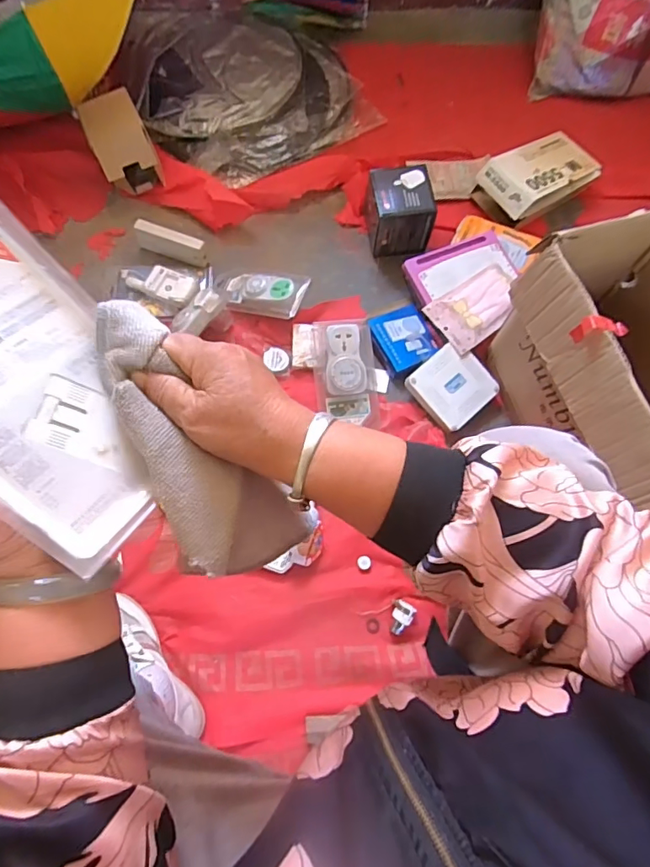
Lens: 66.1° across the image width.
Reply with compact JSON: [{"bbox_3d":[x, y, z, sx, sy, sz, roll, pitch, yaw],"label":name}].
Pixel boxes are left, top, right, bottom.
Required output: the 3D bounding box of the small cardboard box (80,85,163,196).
[{"bbox_3d":[-0.403,-0.577,0.990,0.112,0.081,0.164,-22,73,-10],"label":"small cardboard box"}]

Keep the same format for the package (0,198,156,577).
[{"bbox_3d":[-0.165,-0.036,0.278,0.196,0.017,0.121,45,54,-16],"label":"package"}]

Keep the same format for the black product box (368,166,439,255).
[{"bbox_3d":[0.143,-0.430,0.975,0.115,0.104,0.126,-6,71,-5],"label":"black product box"}]

